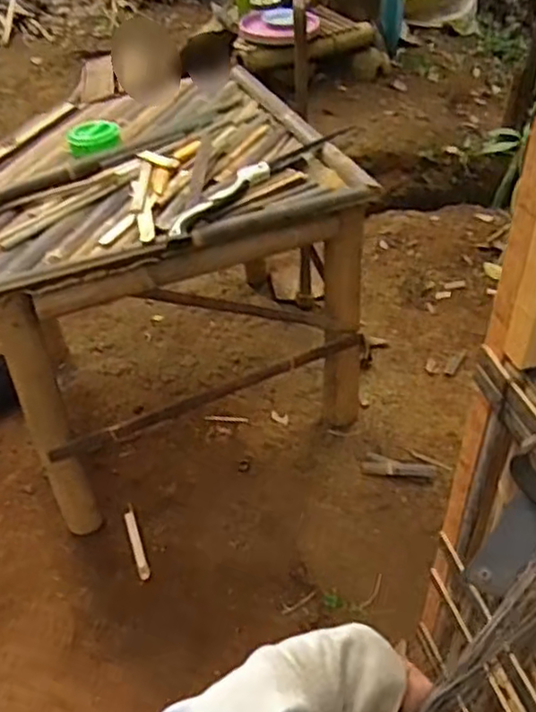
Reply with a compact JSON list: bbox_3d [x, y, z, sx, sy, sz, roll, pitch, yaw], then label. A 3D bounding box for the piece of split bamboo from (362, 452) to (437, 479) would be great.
[{"bbox_3d":[0.316,0.271,1.659,0.171,0.035,0.052,9,44,12],"label":"piece of split bamboo"}]

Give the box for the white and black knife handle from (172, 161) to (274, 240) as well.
[{"bbox_3d":[-0.095,-0.298,1.321,0.059,0.029,0.314,20,48,23],"label":"white and black knife handle"}]

